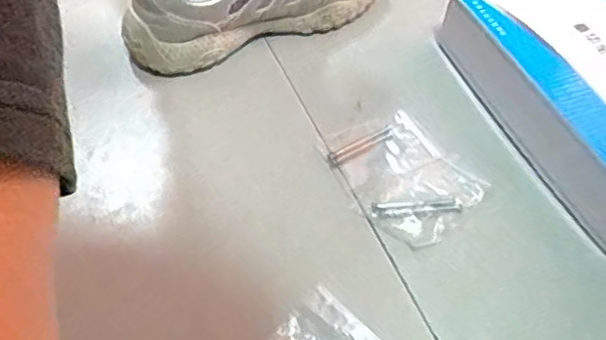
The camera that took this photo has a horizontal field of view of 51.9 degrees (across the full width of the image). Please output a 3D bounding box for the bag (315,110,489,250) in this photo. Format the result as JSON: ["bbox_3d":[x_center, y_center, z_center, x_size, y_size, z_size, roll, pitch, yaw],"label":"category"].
[{"bbox_3d":[0.071,0.003,0.475,0.086,0.011,0.114,-32,60,-25],"label":"bag"}]

